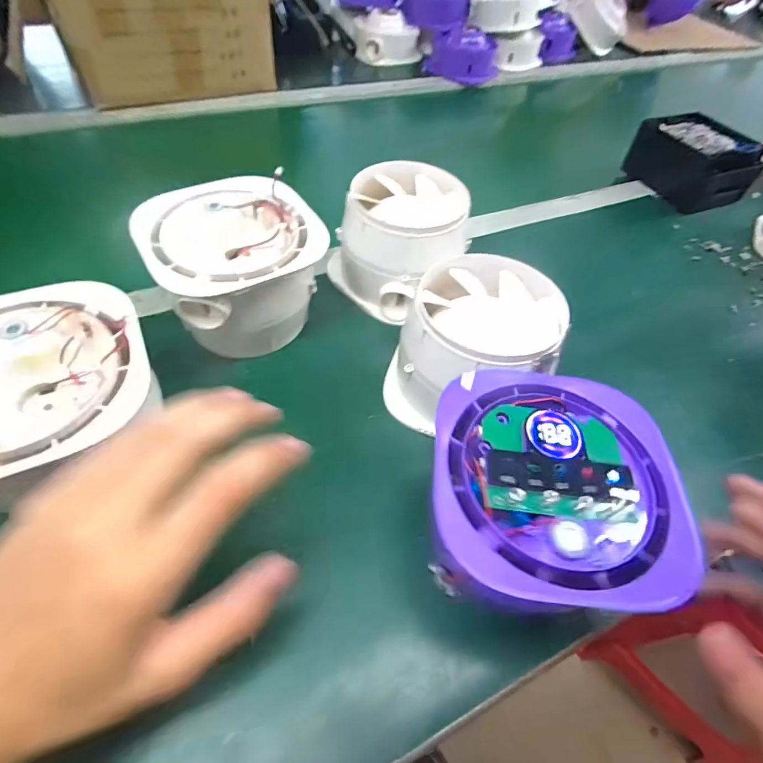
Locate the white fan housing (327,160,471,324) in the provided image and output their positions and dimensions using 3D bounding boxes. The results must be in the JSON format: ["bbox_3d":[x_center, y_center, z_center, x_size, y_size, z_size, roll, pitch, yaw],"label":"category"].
[{"bbox_3d":[0.021,-0.146,0.444,0.131,0.092,0.133,29,55,15],"label":"white fan housing"}]

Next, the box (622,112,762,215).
[{"bbox_3d":[0.456,-0.323,0.636,0.124,0.069,0.149,-22,58,-21],"label":"box"}]

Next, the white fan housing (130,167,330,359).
[{"bbox_3d":[-0.125,-0.101,0.385,0.134,0.096,0.142,-28,60,-24],"label":"white fan housing"}]

